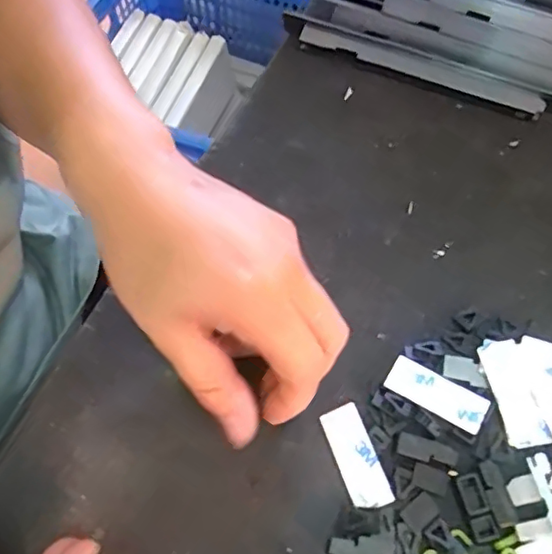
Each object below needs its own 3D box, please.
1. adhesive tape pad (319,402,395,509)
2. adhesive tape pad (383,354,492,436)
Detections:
[{"bbox_3d":[0.040,0.090,0.287,0.019,0.004,0.051,-18,65,-10],"label":"adhesive tape pad"},{"bbox_3d":[0.084,0.061,0.298,0.052,0.004,0.020,28,68,21],"label":"adhesive tape pad"}]

